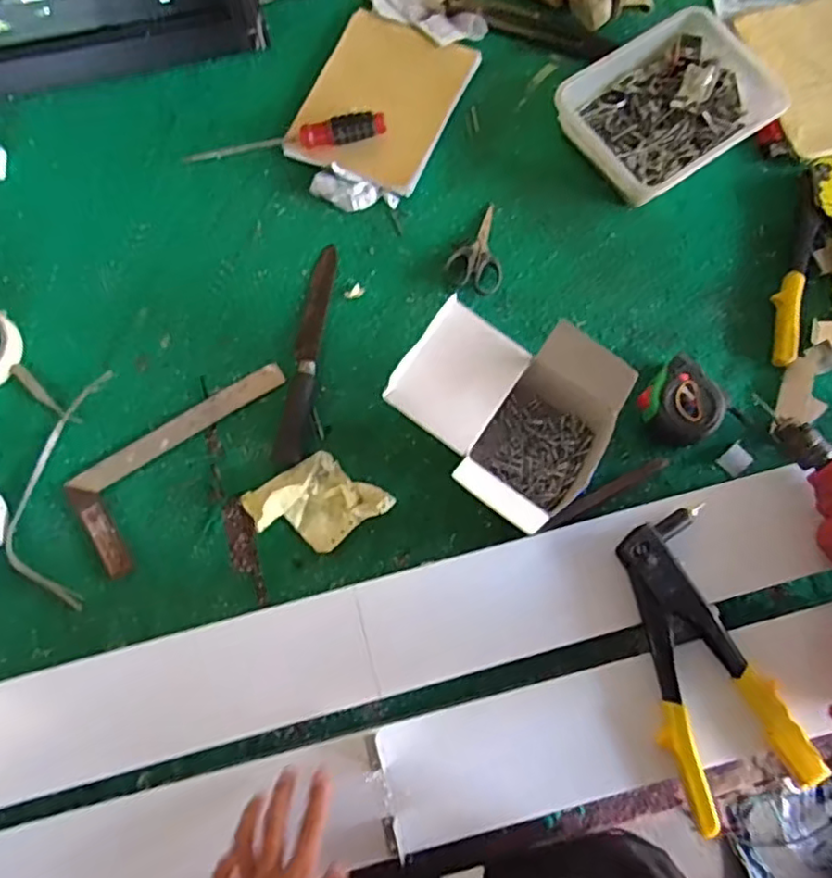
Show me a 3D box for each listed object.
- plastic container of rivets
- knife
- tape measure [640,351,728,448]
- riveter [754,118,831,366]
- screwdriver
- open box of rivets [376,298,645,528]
[{"bbox_3d":[0.285,-0.378,0.725,0.230,0.047,0.169,-33,78,-7],"label":"plastic container of rivets"},{"bbox_3d":[-0.116,-0.095,0.674,0.029,0.018,0.246,7,76,2],"label":"knife"},{"bbox_3d":[0.269,-0.032,0.648,0.076,0.041,0.078,40,80,9],"label":"tape measure"},{"bbox_3d":[0.448,-0.216,0.694,0.115,0.026,0.284,3,76,1],"label":"riveter"},{"bbox_3d":[-0.151,-0.343,0.722,0.232,0.030,0.030,-5,76,-1],"label":"screwdriver"},{"bbox_3d":[0.079,-0.020,0.604,0.190,0.128,0.167,35,79,8],"label":"open box of rivets"}]

